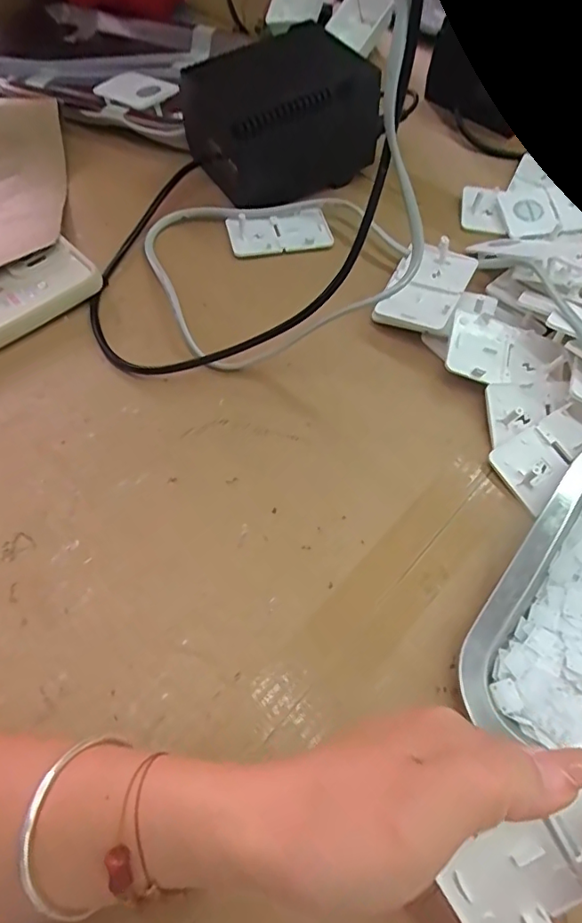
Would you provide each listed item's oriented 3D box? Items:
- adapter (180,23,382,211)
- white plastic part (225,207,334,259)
[{"bbox_3d":[-0.011,-0.306,0.470,0.137,0.102,0.116,-24,62,-16],"label":"adapter"},{"bbox_3d":[-0.009,-0.197,0.456,0.086,0.014,0.045,-11,60,-9],"label":"white plastic part"}]

